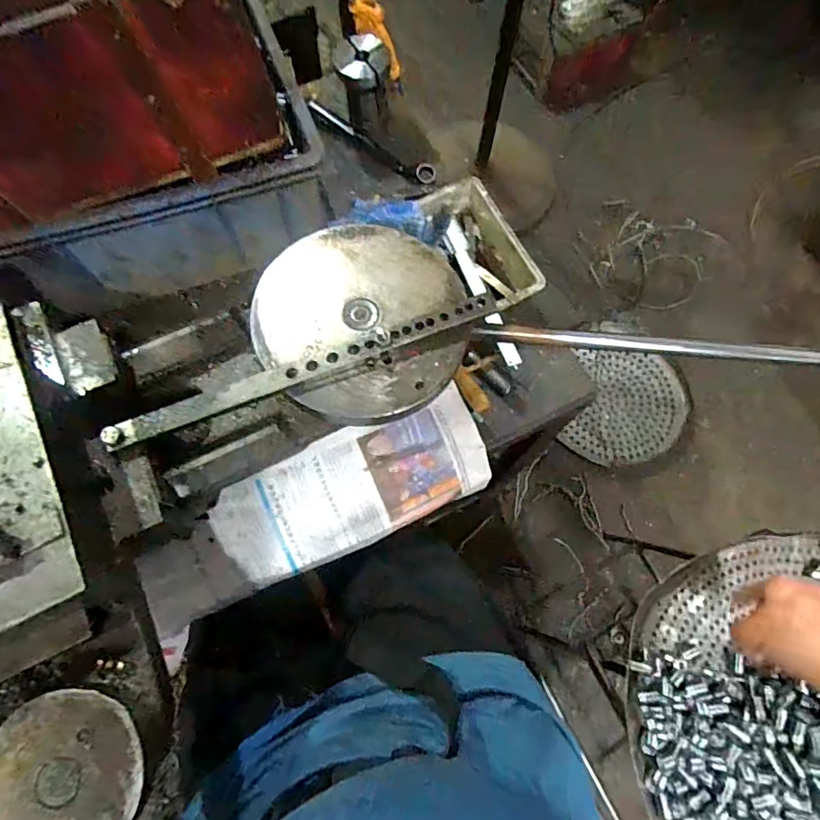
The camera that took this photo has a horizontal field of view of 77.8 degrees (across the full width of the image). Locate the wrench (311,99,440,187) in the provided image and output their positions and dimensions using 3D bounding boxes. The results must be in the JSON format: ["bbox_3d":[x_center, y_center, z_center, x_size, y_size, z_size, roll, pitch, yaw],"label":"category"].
[{"bbox_3d":[-0.053,-0.363,0.692,0.215,0.033,0.023,39,74,12],"label":"wrench"}]

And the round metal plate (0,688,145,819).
[{"bbox_3d":[-0.213,0.227,0.309,0.094,0.007,0.099,0,76,-1],"label":"round metal plate"}]

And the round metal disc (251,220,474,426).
[{"bbox_3d":[-0.045,-0.084,0.452,0.190,0.018,0.181,0,70,-1],"label":"round metal disc"}]

